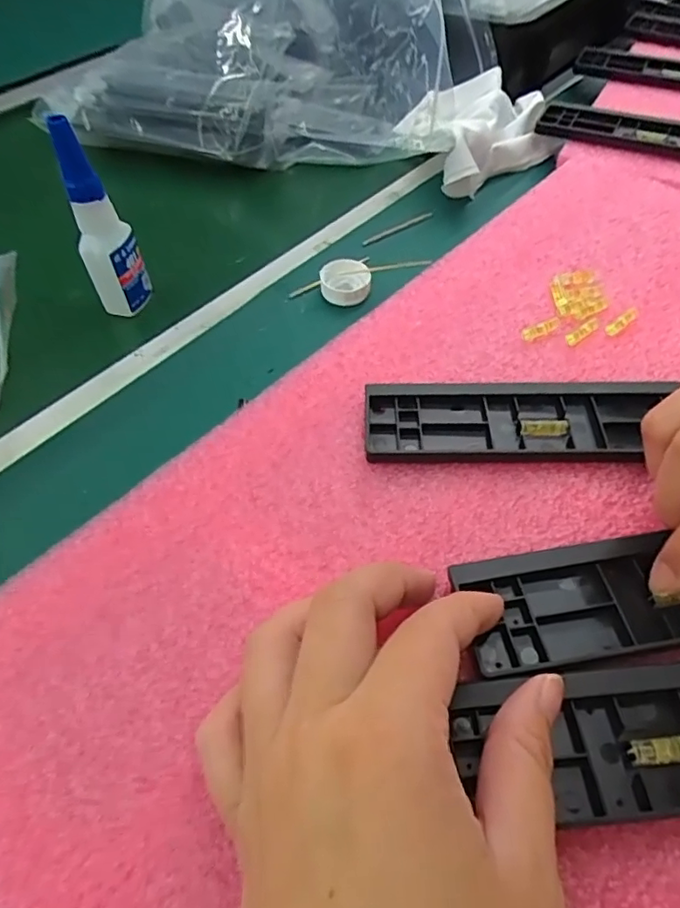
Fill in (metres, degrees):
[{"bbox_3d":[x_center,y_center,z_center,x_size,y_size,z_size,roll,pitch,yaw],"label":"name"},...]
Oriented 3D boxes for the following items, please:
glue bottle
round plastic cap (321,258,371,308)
[{"bbox_3d":[-0.140,-0.130,0.332,0.025,0.117,0.025,0,55,2],"label":"glue bottle"},{"bbox_3d":[0.003,-0.105,0.352,0.030,0.016,0.029,-1,55,1],"label":"round plastic cap"}]

